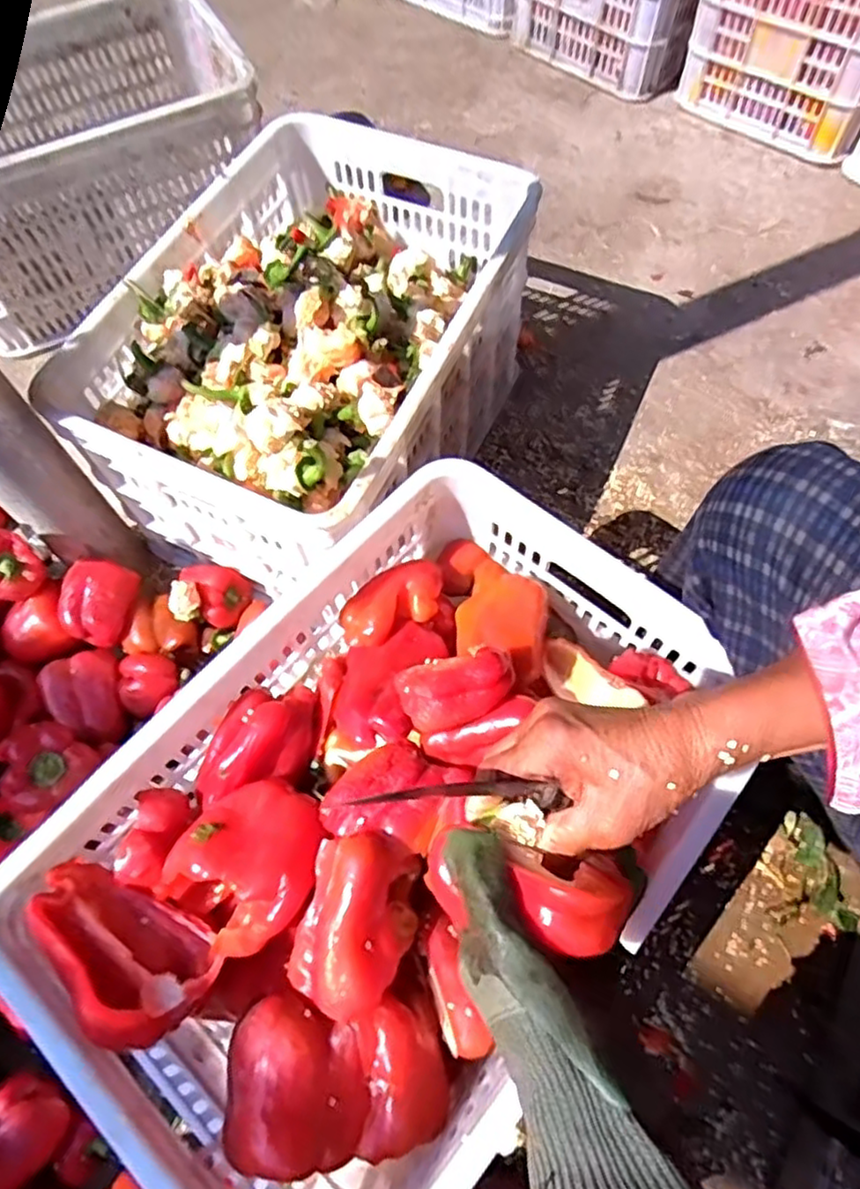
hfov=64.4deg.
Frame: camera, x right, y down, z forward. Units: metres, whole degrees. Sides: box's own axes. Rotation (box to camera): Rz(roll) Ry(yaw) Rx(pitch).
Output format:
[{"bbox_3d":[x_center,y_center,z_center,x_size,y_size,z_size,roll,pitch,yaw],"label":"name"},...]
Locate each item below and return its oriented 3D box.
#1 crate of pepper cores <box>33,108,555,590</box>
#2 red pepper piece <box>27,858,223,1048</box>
[{"bbox_3d":[-0.126,-0.284,0.800,0.360,0.243,0.512,22,67,10],"label":"crate of pepper cores"},{"bbox_3d":[-0.214,0.243,0.492,0.137,0.109,0.045,45,116,26],"label":"red pepper piece"}]

